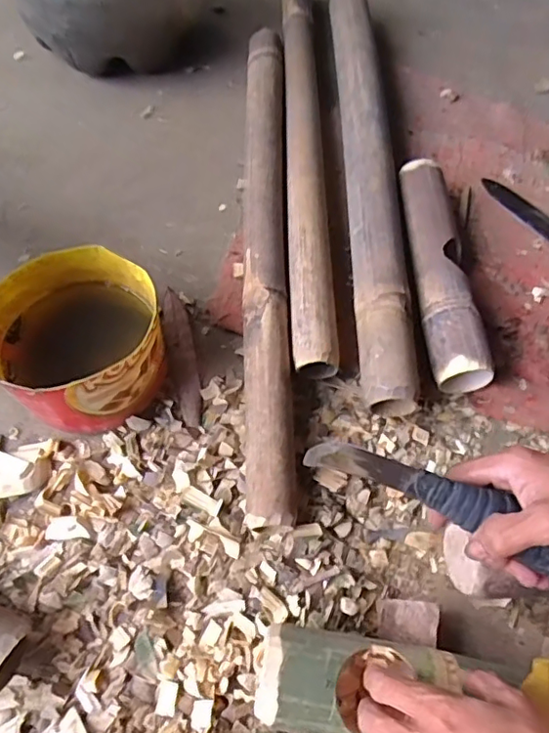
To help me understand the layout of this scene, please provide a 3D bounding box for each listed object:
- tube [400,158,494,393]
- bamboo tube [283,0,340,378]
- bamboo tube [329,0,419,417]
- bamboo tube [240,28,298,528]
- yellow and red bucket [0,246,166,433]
[{"bbox_3d":[0.175,-0.104,0.616,0.058,0.060,0.274,-3,64,-4],"label":"tube"},{"bbox_3d":[0.040,-0.281,0.702,0.054,0.056,0.649,0,64,-2],"label":"bamboo tube"},{"bbox_3d":[0.111,-0.252,0.687,0.061,0.065,0.658,1,64,-2],"label":"bamboo tube"},{"bbox_3d":[-0.009,-0.151,0.639,0.052,0.051,0.653,0,64,-2],"label":"bamboo tube"},{"bbox_3d":[-0.187,-0.022,0.542,0.153,0.095,0.149,1,64,-2],"label":"yellow and red bucket"}]

